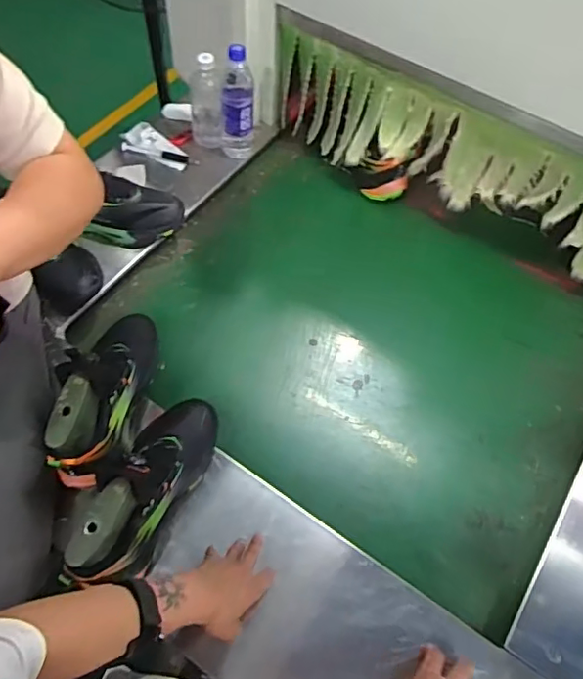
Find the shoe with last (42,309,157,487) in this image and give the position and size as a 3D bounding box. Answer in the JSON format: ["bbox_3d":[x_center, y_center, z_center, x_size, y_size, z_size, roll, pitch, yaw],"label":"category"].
[{"bbox_3d":[-0.256,0.067,0.770,0.087,0.165,0.259,6,59,0],"label":"shoe with last"}]

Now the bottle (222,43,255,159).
[{"bbox_3d":[-0.101,-0.424,1.031,0.061,0.231,0.049,-4,59,-6],"label":"bottle"}]

